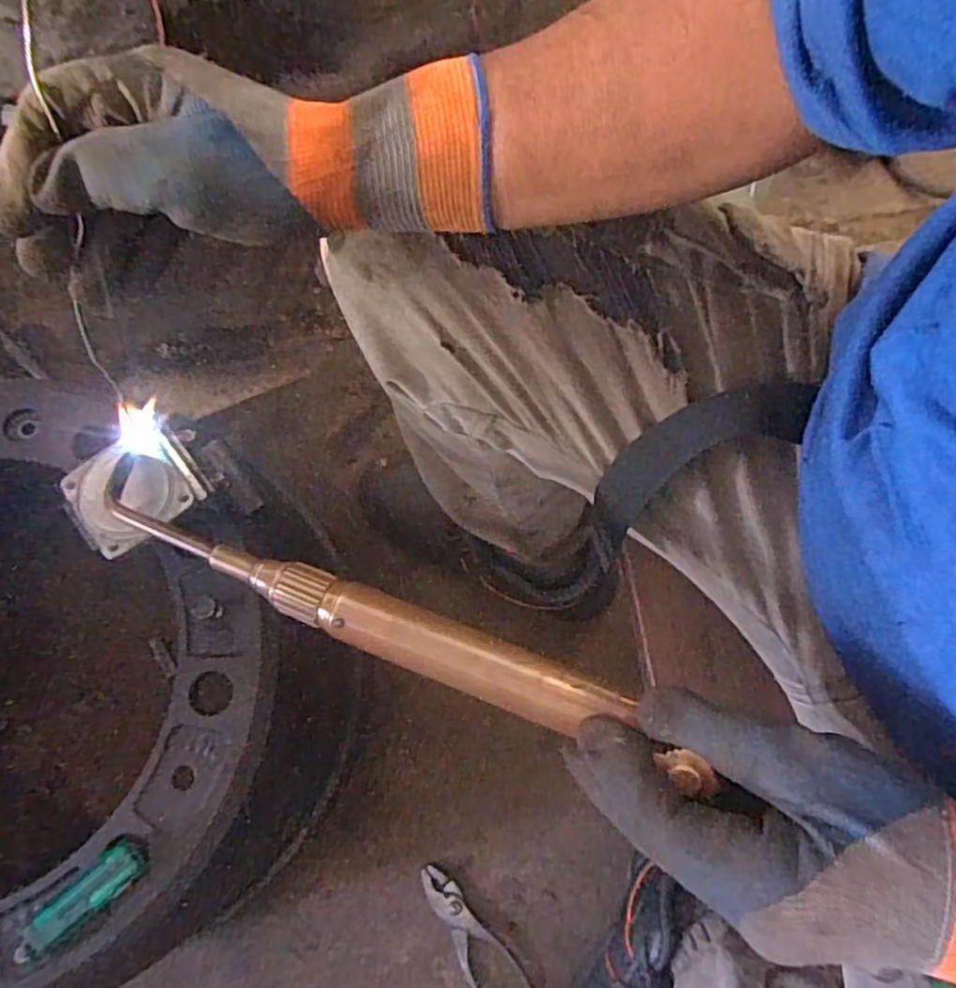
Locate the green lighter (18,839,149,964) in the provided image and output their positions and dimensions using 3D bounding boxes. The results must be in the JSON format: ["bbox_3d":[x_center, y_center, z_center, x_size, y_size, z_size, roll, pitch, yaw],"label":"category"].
[{"bbox_3d":[-0.227,0.233,0.389,0.075,0.009,0.022,-42,79,-12],"label":"green lighter"}]

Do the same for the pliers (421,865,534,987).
[{"bbox_3d":[-0.008,0.407,0.620,0.046,0.015,0.144,-39,79,-11],"label":"pliers"}]

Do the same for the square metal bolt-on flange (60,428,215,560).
[{"bbox_3d":[-0.204,-0.004,0.403,0.073,0.008,0.057,-34,78,-10],"label":"square metal bolt-on flange"}]

